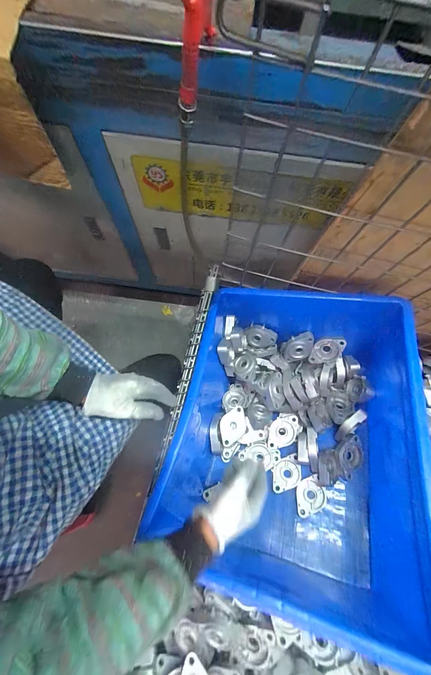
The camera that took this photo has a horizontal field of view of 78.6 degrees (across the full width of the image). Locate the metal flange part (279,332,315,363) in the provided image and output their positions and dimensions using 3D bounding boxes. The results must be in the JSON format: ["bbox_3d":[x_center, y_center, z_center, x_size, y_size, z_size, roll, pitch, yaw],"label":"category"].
[{"bbox_3d":[0.212,0.024,0.673,0.066,0.098,0.026,37,38,-12],"label":"metal flange part"}]

